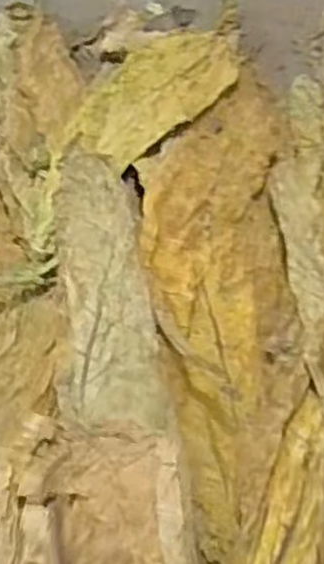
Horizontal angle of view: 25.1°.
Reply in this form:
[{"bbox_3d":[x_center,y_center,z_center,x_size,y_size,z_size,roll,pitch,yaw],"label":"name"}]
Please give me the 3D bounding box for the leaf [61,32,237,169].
[{"bbox_3d":[-0.008,-0.197,0.762,0.114,0.020,0.219,27,58,27],"label":"leaf"}]

